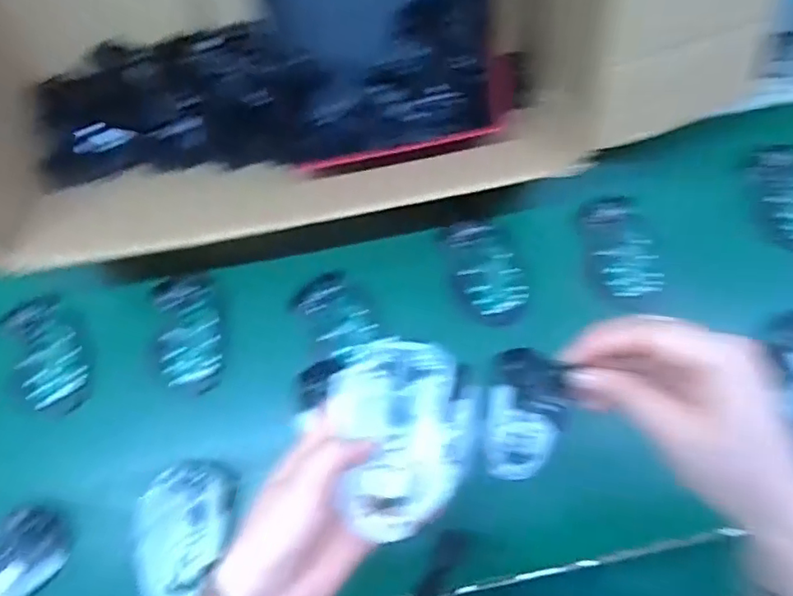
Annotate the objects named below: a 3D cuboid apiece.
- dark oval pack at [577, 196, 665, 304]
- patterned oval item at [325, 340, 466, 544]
[{"bbox_3d":[0.226,-0.049,0.578,0.070,0.005,0.110,-7,74,-3],"label":"dark oval pack"},{"bbox_3d":[-0.001,0.085,0.352,0.067,0.039,0.110,1,69,-28],"label":"patterned oval item"}]

